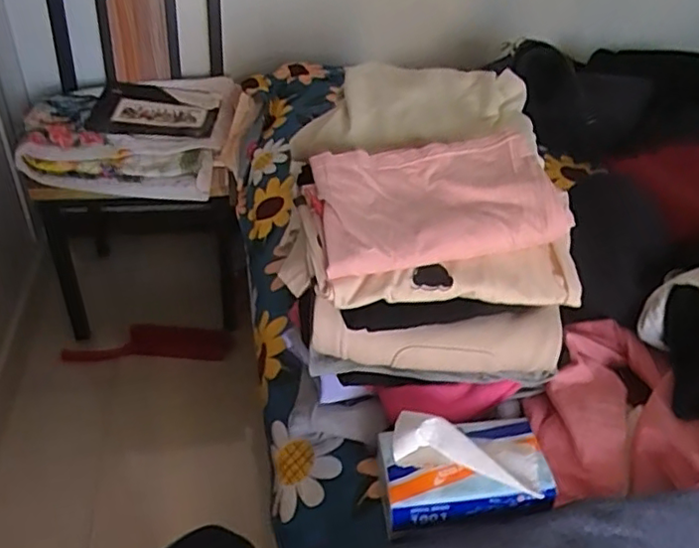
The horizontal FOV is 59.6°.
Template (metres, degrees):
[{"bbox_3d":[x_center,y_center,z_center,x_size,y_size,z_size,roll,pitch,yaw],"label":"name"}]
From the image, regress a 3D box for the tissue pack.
[{"bbox_3d":[0.110,0.184,0.591,0.156,0.071,0.091,-1,40,-7],"label":"tissue pack"}]

